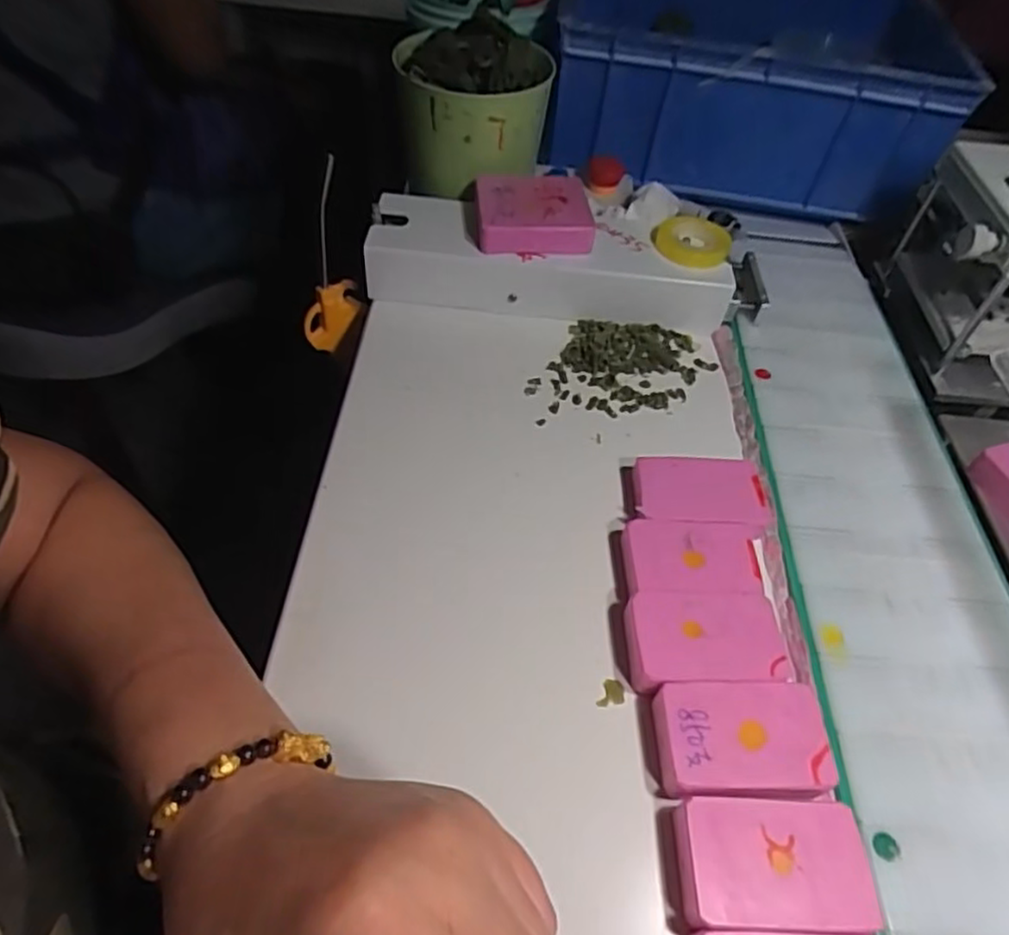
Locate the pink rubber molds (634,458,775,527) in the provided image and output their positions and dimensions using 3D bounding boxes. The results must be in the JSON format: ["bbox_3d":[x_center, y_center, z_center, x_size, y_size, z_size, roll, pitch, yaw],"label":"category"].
[{"bbox_3d":[0.111,0.017,0.392,0.076,0.018,0.047,5,51,-2],"label":"pink rubber molds"}]

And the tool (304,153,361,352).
[{"bbox_3d":[-0.126,-0.144,0.492,0.024,0.133,0.043,25,53,14],"label":"tool"}]

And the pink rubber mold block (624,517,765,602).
[{"bbox_3d":[0.099,0.051,0.365,0.074,0.019,0.044,2,51,-4],"label":"pink rubber mold block"}]

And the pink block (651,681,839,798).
[{"bbox_3d":[0.104,0.123,0.307,0.073,0.021,0.048,1,52,-5],"label":"pink block"}]

